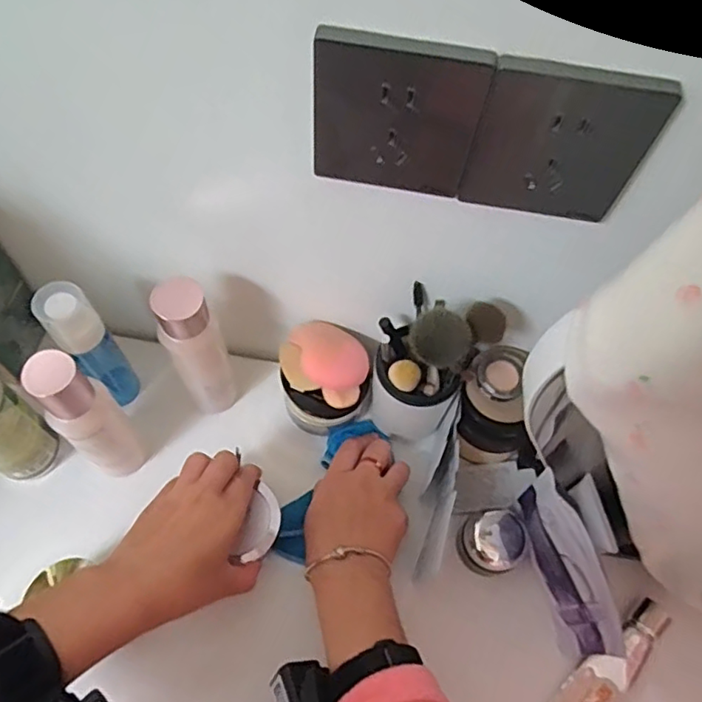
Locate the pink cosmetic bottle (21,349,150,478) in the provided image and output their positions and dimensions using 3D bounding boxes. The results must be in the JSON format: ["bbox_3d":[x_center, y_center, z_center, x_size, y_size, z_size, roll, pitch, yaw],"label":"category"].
[{"bbox_3d":[-0.196,0.056,0.450,0.033,0.169,0.041,40,67,17],"label":"pink cosmetic bottle"}]

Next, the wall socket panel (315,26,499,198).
[{"bbox_3d":[0.023,-0.120,0.308,0.084,0.088,0.008,10,62,3],"label":"wall socket panel"}]

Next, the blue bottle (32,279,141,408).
[{"bbox_3d":[-0.213,0.000,0.491,0.038,0.153,0.039,1,62,-2],"label":"blue bottle"}]

